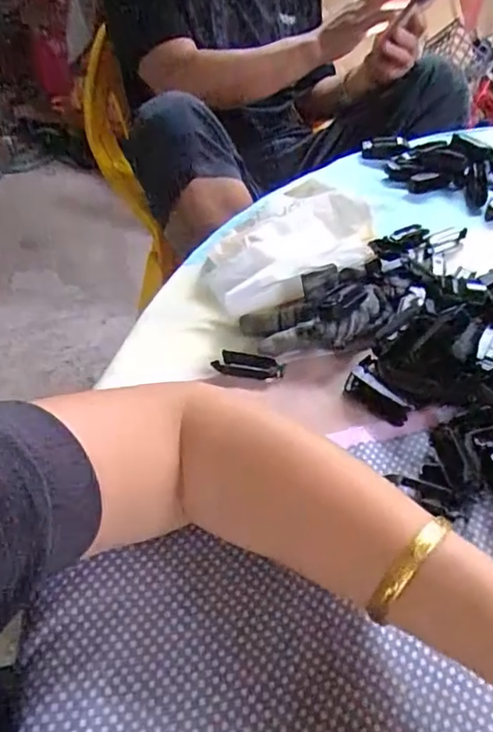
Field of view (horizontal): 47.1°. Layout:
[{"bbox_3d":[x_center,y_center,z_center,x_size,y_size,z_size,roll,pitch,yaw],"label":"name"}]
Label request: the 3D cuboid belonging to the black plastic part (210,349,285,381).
[{"bbox_3d":[0.002,0.000,0.409,0.049,0.010,0.021,13,46,11],"label":"black plastic part"}]

